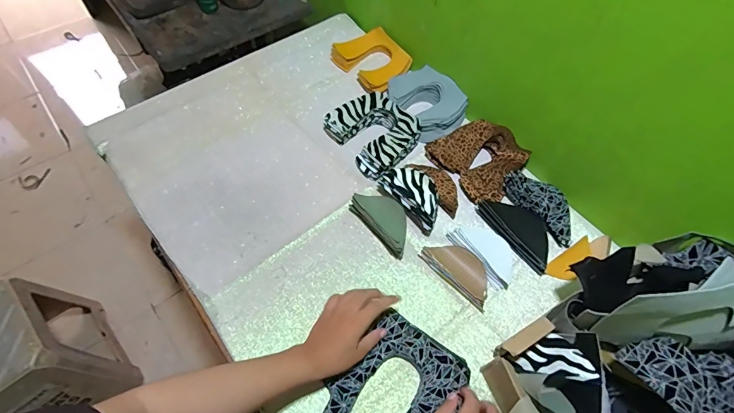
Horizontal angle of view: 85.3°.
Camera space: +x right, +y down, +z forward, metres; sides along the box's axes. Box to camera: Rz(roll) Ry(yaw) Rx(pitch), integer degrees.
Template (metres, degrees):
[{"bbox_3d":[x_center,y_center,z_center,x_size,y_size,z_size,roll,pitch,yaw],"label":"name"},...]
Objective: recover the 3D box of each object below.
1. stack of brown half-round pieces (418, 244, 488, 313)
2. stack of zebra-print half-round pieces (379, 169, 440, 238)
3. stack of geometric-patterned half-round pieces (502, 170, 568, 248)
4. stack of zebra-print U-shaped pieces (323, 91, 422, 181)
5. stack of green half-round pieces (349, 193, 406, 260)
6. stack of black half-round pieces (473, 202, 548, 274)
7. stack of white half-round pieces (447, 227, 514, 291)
[{"bbox_3d":[0.149,0.101,0.638,0.061,0.020,0.124,-39,69,-23],"label":"stack of brown half-round pieces"},{"bbox_3d":[0.078,-0.019,0.676,0.064,0.056,0.124,-33,67,-21],"label":"stack of zebra-print half-round pieces"},{"bbox_3d":[0.308,-0.010,0.690,0.075,0.022,0.145,-37,68,-22],"label":"stack of geometric-patterned half-round pieces"},{"bbox_3d":[0.019,-0.139,0.752,0.142,0.052,0.157,-34,67,-21],"label":"stack of zebra-print U-shaped pieces"},{"bbox_3d":[0.029,0.022,0.659,0.057,0.048,0.124,-31,66,-20],"label":"stack of green half-round pieces"},{"bbox_3d":[0.256,0.033,0.668,0.078,0.024,0.143,-40,69,-23],"label":"stack of black half-round pieces"},{"bbox_3d":[0.197,0.073,0.650,0.066,0.016,0.116,-34,67,-21],"label":"stack of white half-round pieces"}]

